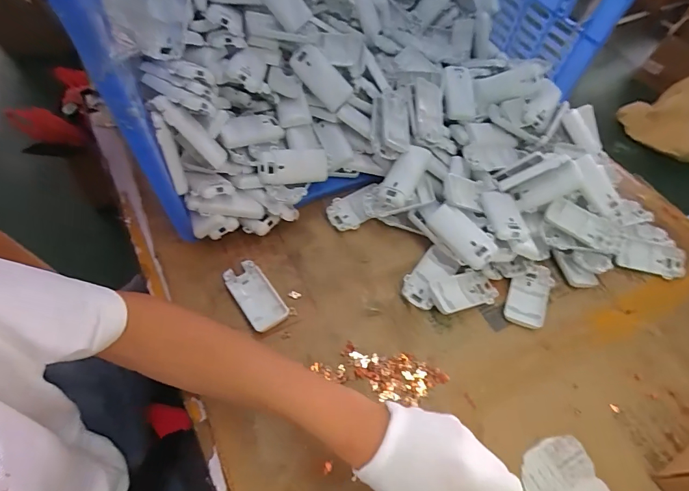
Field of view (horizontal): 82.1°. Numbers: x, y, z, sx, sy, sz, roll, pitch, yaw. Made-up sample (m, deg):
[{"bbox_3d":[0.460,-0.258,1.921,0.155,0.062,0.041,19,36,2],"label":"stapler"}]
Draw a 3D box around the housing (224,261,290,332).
[{"bbox_3d":[-0.113,0.064,0.504,0.047,0.014,0.096,-31,64,-21],"label":"housing"}]

